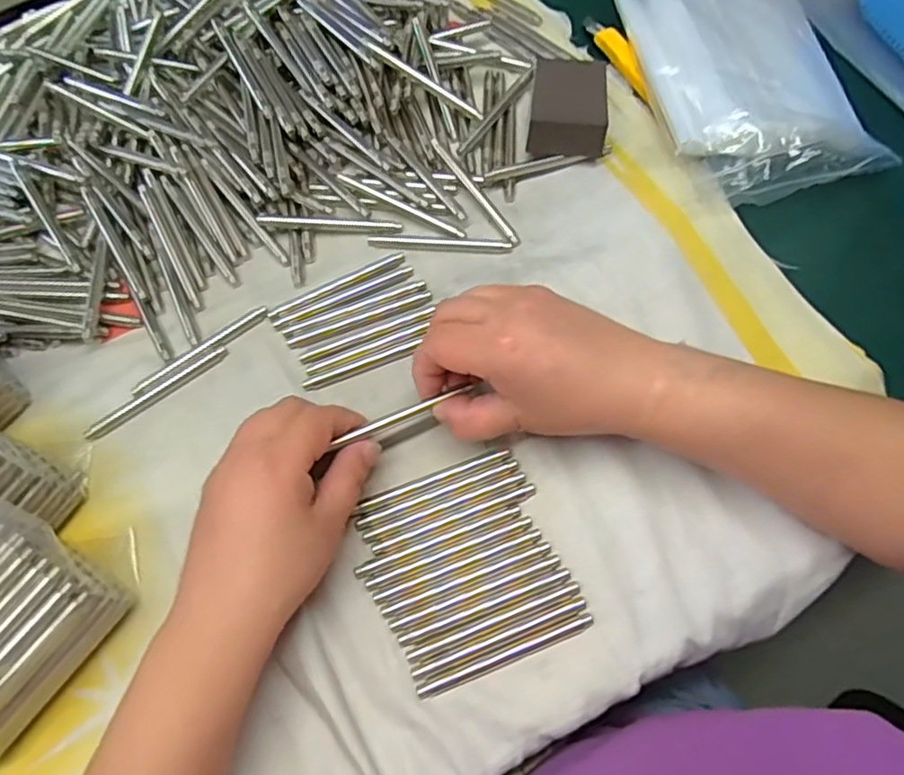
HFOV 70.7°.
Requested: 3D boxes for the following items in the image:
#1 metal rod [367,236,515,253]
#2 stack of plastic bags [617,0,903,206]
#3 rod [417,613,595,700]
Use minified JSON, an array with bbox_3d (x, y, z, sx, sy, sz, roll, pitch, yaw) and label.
[{"bbox_3d":[-0.008,-0.094,0.413,0.093,0.004,0.007,3,68,4],"label":"metal rod"},{"bbox_3d":[0.198,-0.223,0.432,0.127,0.036,0.205,-10,68,-1],"label":"stack of plastic bags"},{"bbox_3d":[0.028,0.135,0.319,0.092,0.004,0.006,-22,69,-6],"label":"rod"}]

